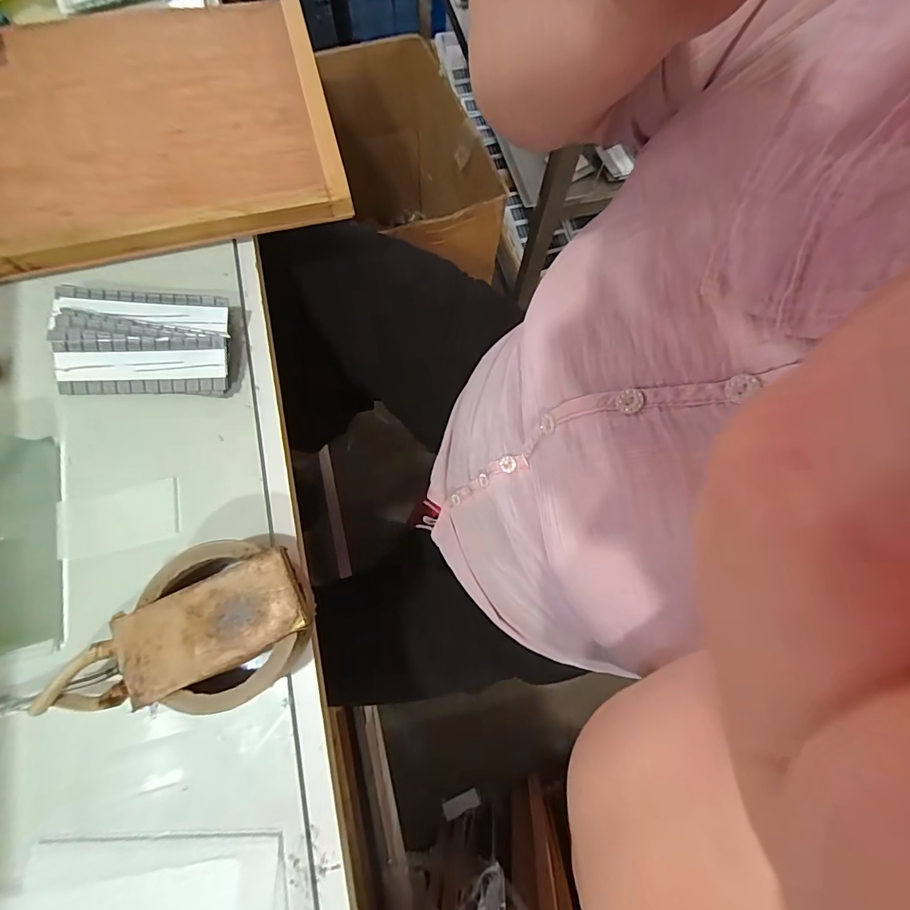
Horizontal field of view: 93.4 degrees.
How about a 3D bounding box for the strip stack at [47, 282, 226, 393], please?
[{"bbox_3d":[-0.242,-0.088,0.333,0.139,0.023,0.078,1,73,0],"label":"strip stack"}]

